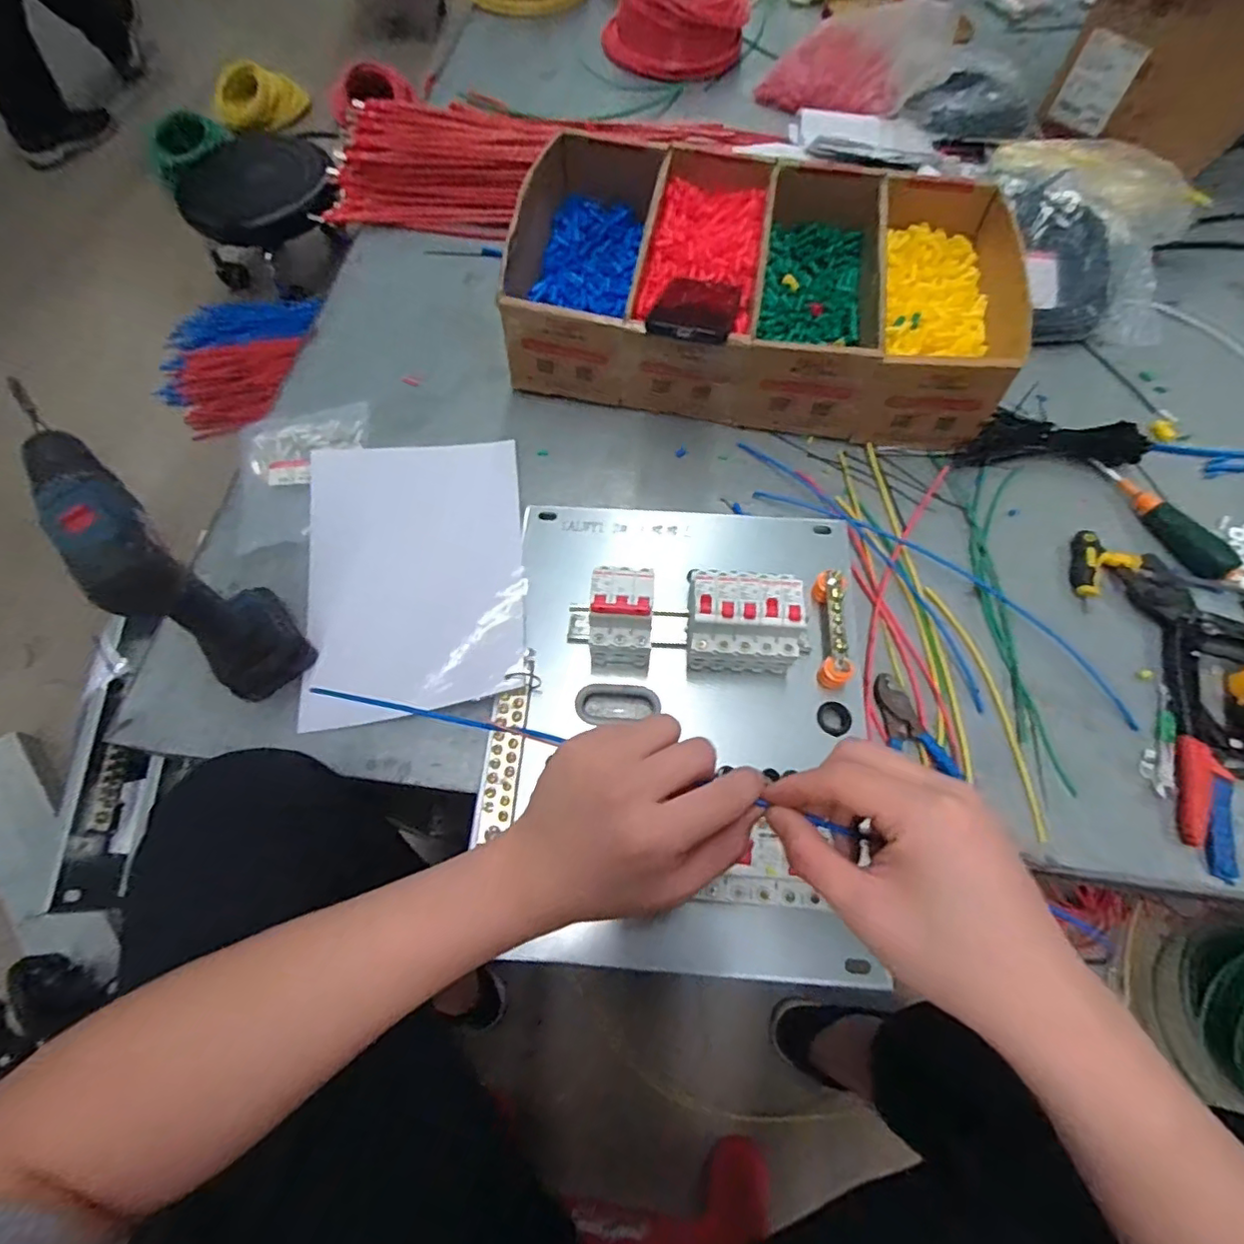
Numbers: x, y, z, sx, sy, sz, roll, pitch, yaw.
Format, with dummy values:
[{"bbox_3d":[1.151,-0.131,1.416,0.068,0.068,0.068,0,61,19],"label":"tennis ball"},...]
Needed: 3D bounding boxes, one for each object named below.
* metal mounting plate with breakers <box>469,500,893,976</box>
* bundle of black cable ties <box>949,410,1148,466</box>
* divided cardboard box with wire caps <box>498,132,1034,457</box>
[{"bbox_3d":[0.054,0.059,0.495,0.313,0.089,0.400,4,65,0],"label":"metal mounting plate with breakers"},{"bbox_3d":[0.466,-0.204,0.650,0.192,0.028,0.061,2,65,-1],"label":"bundle of black cable ties"},{"bbox_3d":[0.151,-0.386,0.682,0.528,0.110,0.352,9,65,2],"label":"divided cardboard box with wire caps"}]

